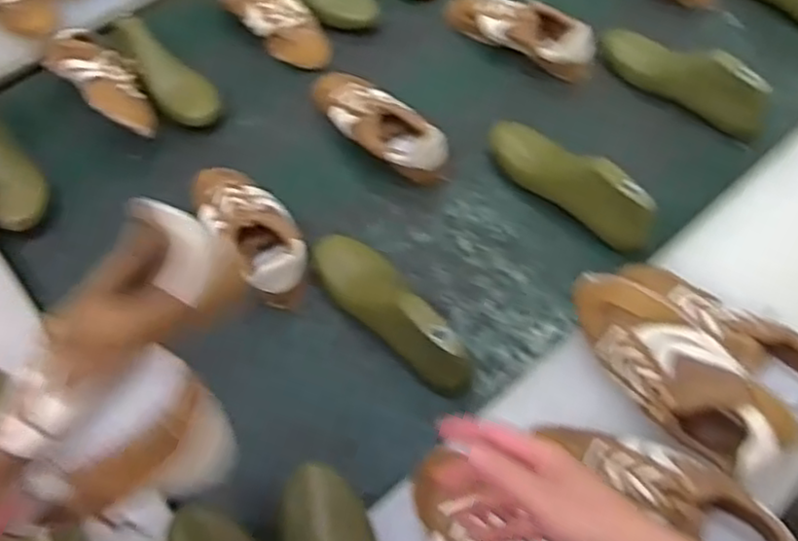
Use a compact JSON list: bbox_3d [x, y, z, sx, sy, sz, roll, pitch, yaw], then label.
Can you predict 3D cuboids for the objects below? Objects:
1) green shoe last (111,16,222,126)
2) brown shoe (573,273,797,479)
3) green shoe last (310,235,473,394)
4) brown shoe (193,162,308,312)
[{"bbox_3d":[-0.336,-0.293,1.007,0.082,0.073,0.222,-31,62,-15],"label":"green shoe last"},{"bbox_3d":[0.257,0.092,0.666,0.089,0.067,0.235,-30,62,-15],"label":"brown shoe"},{"bbox_3d":[-0.014,0.052,0.776,0.072,0.096,0.245,-38,64,-19],"label":"green shoe last"},{"bbox_3d":[-0.184,-0.059,0.851,0.082,0.086,0.241,-33,62,-16],"label":"brown shoe"}]

